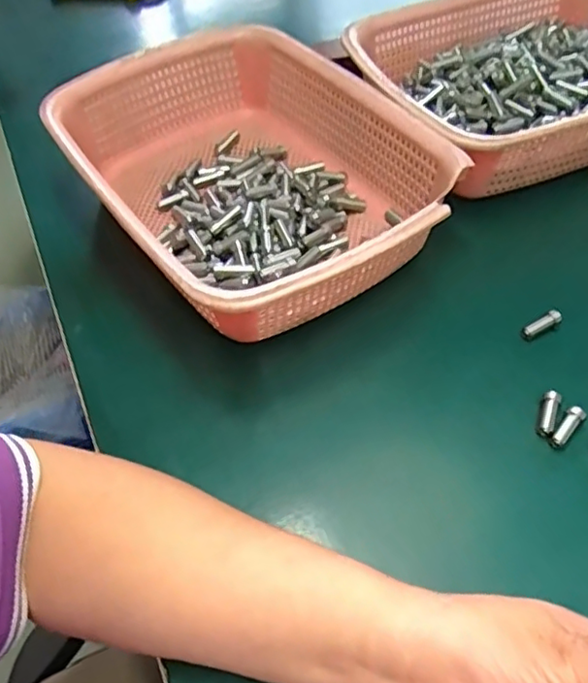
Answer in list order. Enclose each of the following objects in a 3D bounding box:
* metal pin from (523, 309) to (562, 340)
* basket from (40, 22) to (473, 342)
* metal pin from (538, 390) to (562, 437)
[{"bbox_3d":[0.162,-0.011,0.394,0.027,0.010,0.008,-25,54,-14],"label":"metal pin"},{"bbox_3d":[-0.032,-0.123,0.452,0.215,0.081,0.288,-32,56,-18],"label":"basket"},{"bbox_3d":[0.148,0.042,0.353,0.009,0.008,0.029,15,55,17],"label":"metal pin"}]

